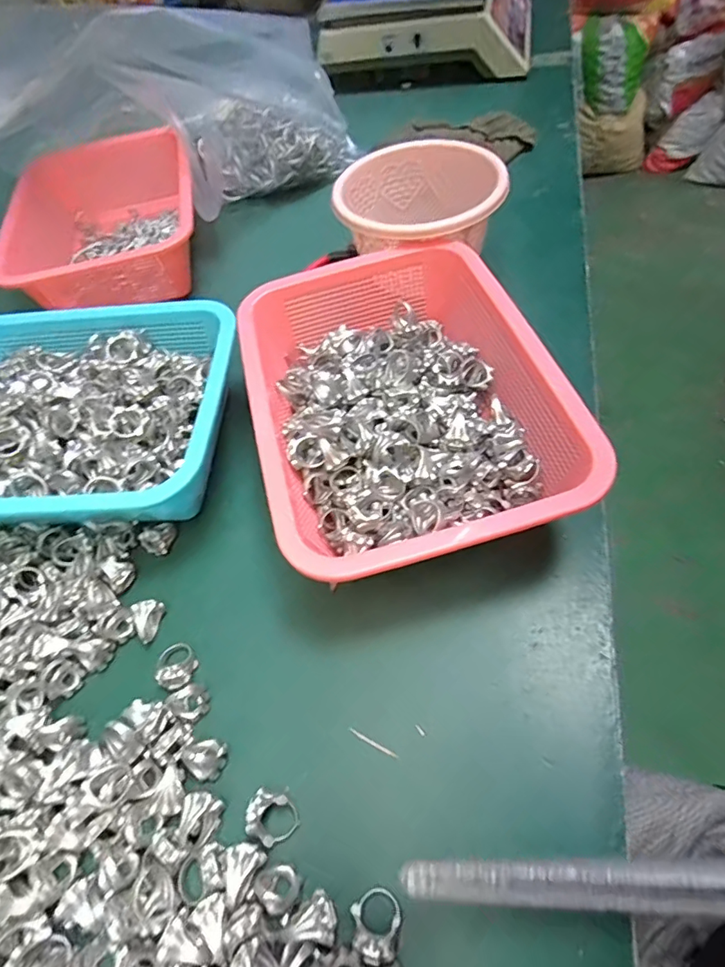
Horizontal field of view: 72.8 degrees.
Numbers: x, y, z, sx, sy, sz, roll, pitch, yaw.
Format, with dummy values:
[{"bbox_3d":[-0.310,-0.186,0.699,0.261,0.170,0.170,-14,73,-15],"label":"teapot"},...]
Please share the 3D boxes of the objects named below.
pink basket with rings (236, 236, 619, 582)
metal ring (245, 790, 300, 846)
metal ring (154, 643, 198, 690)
[{"bbox_3d":[0.023,-0.061,0.353,0.196,0.067,0.268,-14,57,-4],"label":"pink basket with rings"},{"bbox_3d":[-0.046,0.173,0.254,0.025,0.017,0.022,18,60,16],"label":"metal ring"},{"bbox_3d":[-0.115,0.112,0.303,0.022,0.015,0.026,-30,59,-13],"label":"metal ring"}]

